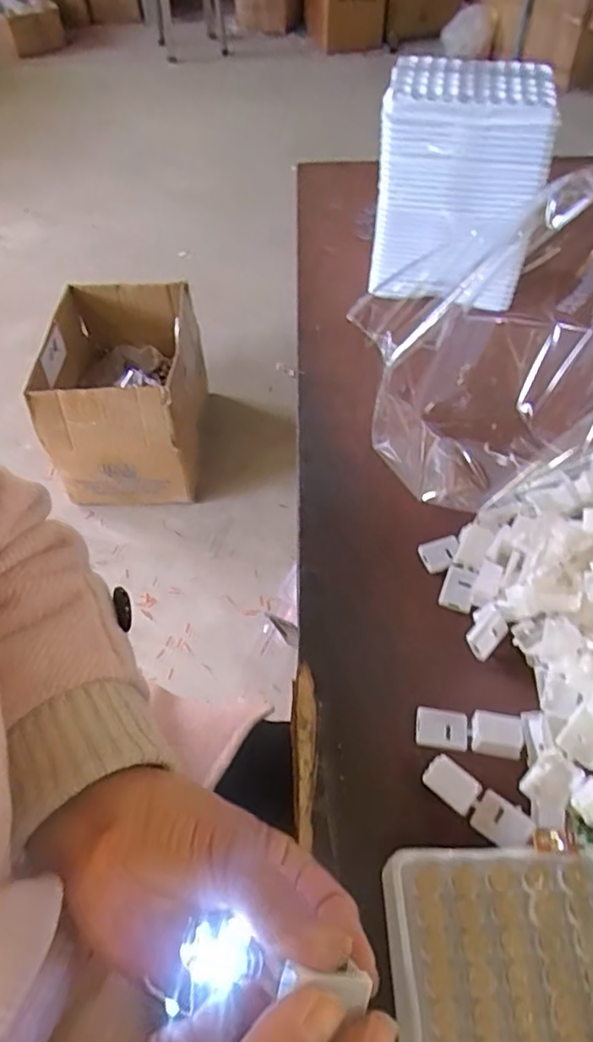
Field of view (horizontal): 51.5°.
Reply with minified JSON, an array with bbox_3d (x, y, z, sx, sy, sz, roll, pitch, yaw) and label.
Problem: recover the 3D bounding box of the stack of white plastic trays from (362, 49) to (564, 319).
[{"bbox_3d":[0.135,-0.290,0.536,0.132,0.163,0.103,3,53,4],"label":"stack of white plastic trays"}]

